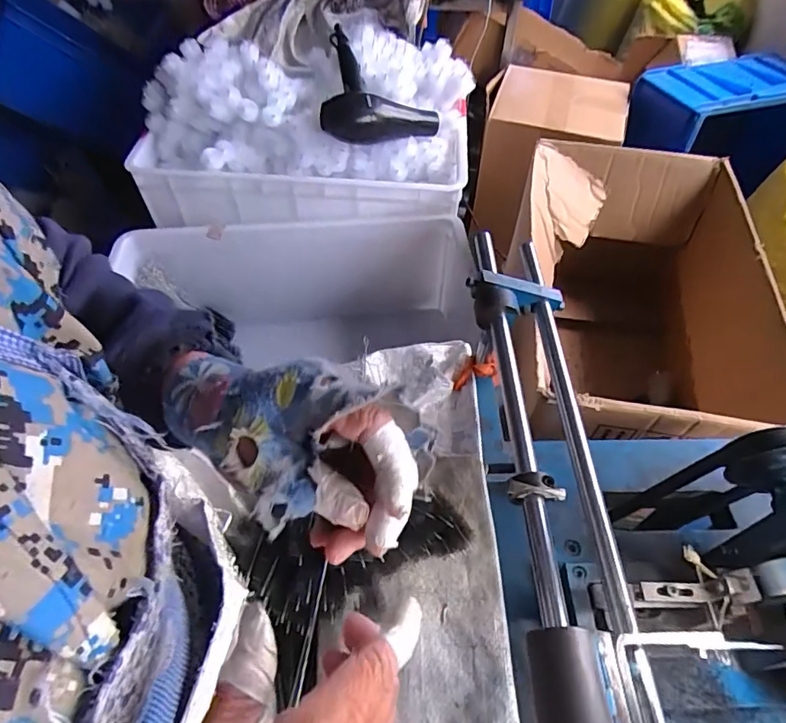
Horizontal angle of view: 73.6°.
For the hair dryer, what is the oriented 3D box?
[{"bbox_3d":[-0.031,-0.516,1.008,0.217,0.111,0.240,-5,54,-5],"label":"hair dryer"}]

